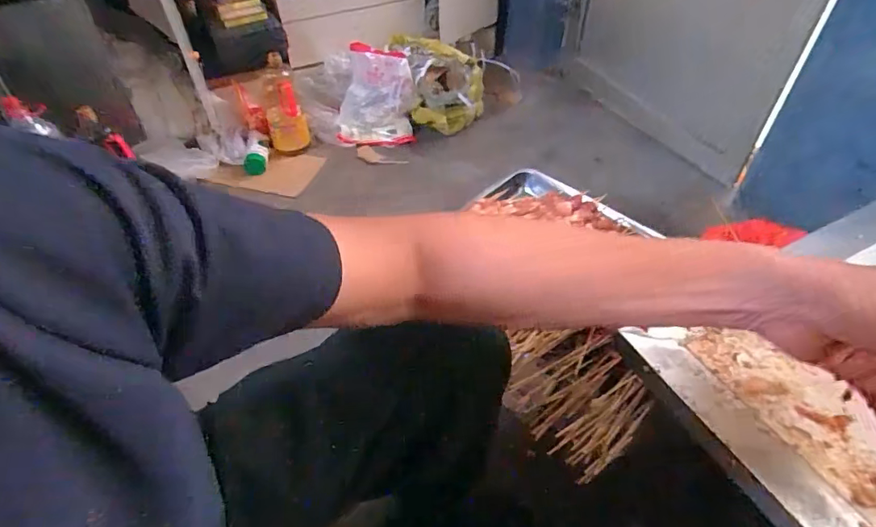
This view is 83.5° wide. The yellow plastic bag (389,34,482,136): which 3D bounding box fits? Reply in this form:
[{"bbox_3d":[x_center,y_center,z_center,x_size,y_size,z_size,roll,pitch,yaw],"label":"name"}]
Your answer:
[{"bbox_3d":[-0.002,-0.565,1.520,0.207,0.188,0.362,-9,46,-7],"label":"yellow plastic bag"}]

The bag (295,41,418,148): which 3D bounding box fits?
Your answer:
[{"bbox_3d":[-0.247,-0.498,1.461,0.328,0.211,0.212,-8,46,-6],"label":"bag"}]

